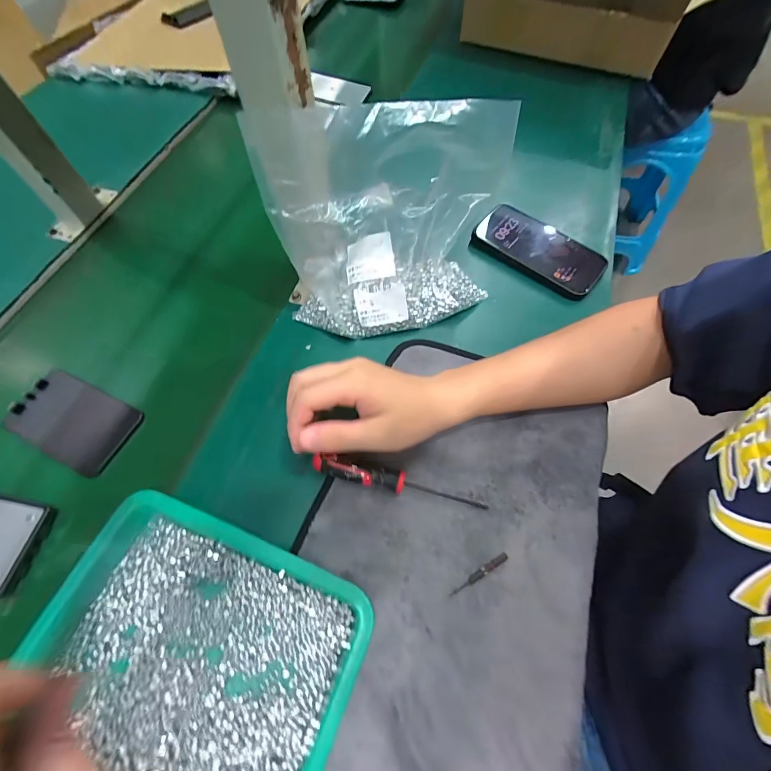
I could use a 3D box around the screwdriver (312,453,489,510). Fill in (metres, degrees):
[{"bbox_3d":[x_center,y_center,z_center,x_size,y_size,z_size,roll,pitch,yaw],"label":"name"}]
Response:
[{"bbox_3d":[0.012,0.082,0.322,0.148,0.013,0.018,15,64,-2],"label":"screwdriver"}]

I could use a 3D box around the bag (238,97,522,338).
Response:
[{"bbox_3d":[0.010,-0.137,0.341,0.208,0.182,0.082,-10,62,-4],"label":"bag"}]

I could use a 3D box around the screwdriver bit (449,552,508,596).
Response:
[{"bbox_3d":[0.073,0.148,0.296,0.055,0.004,0.007,-29,65,-11],"label":"screwdriver bit"}]

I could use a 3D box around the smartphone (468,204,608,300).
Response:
[{"bbox_3d":[0.182,-0.163,0.454,0.151,0.016,0.081,34,68,18],"label":"smartphone"}]

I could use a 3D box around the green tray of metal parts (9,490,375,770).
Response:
[{"bbox_3d":[-0.140,0.189,0.268,0.229,0.029,0.170,21,64,12],"label":"green tray of metal parts"}]

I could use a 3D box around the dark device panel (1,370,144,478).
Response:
[{"bbox_3d":[-0.308,0.033,0.373,0.116,0.012,0.071,23,65,13],"label":"dark device panel"}]

